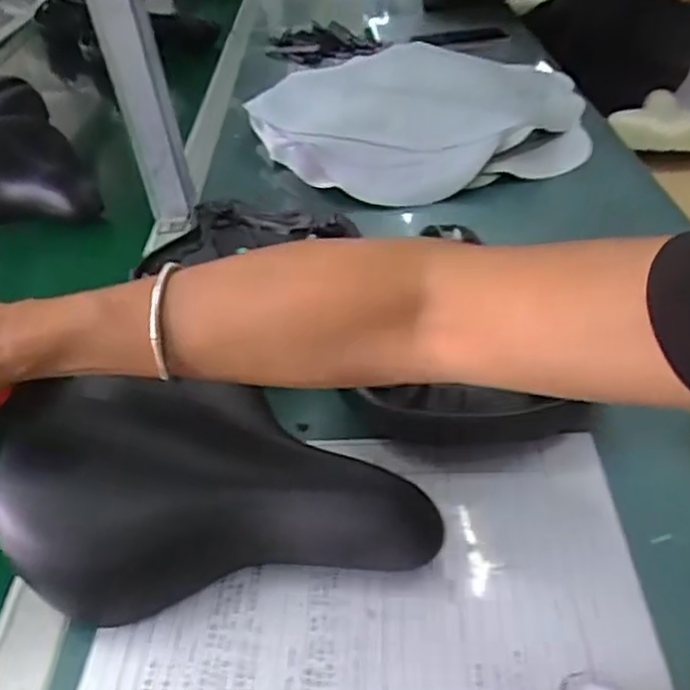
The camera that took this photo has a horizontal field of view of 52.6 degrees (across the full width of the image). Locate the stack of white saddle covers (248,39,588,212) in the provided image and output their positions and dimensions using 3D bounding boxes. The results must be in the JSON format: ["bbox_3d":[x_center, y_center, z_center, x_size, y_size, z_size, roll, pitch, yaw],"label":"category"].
[{"bbox_3d":[0.095,-0.293,0.864,0.385,0.069,0.399,3,39,13],"label":"stack of white saddle covers"}]

